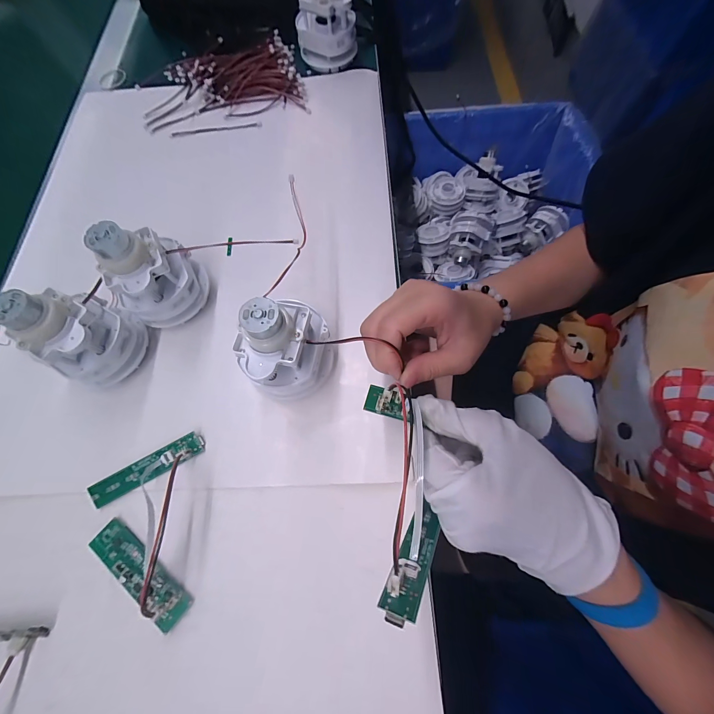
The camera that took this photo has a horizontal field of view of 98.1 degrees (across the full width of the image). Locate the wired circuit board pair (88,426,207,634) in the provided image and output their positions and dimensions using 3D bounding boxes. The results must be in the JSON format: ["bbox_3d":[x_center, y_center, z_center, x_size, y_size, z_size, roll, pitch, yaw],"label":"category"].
[{"bbox_3d":[-0.151,0.120,0.217,0.075,0.016,0.116,-8,70,0],"label":"wired circuit board pair"}]

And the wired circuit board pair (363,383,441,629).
[{"bbox_3d":[0.027,0.073,0.184,0.037,0.051,0.119,-2,62,2],"label":"wired circuit board pair"}]

